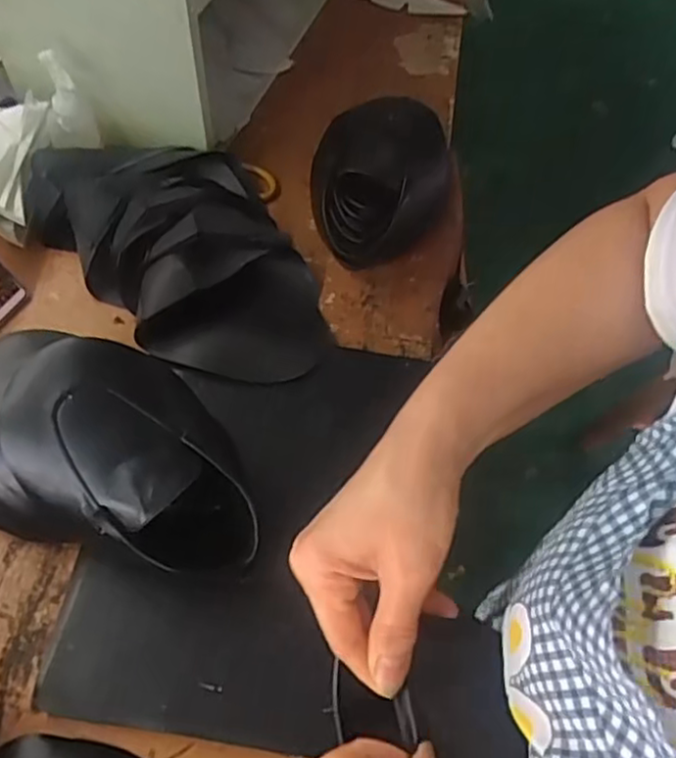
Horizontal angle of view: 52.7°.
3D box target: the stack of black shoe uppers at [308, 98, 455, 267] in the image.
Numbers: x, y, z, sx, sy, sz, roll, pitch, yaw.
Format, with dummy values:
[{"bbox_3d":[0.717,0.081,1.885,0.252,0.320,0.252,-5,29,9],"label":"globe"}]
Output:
[{"bbox_3d":[0.054,-0.245,0.859,0.172,0.109,0.235,9,58,3],"label":"stack of black shoe uppers"}]

